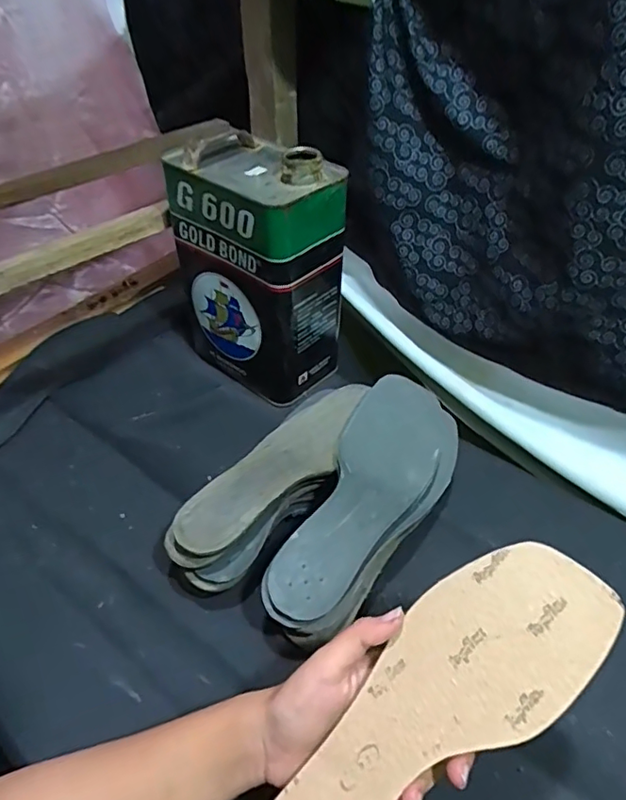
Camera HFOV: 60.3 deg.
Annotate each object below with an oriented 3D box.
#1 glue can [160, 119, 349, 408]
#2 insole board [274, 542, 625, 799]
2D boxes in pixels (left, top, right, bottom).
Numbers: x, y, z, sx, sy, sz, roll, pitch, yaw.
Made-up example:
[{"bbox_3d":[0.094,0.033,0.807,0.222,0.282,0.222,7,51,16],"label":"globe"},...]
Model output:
[{"bbox_3d":[-0.060,-0.137,0.579,0.170,0.238,0.101,31,51,27],"label":"glue can"},{"bbox_3d":[0.058,0.171,0.297,0.236,0.004,0.081,-38,65,-1],"label":"insole board"}]

